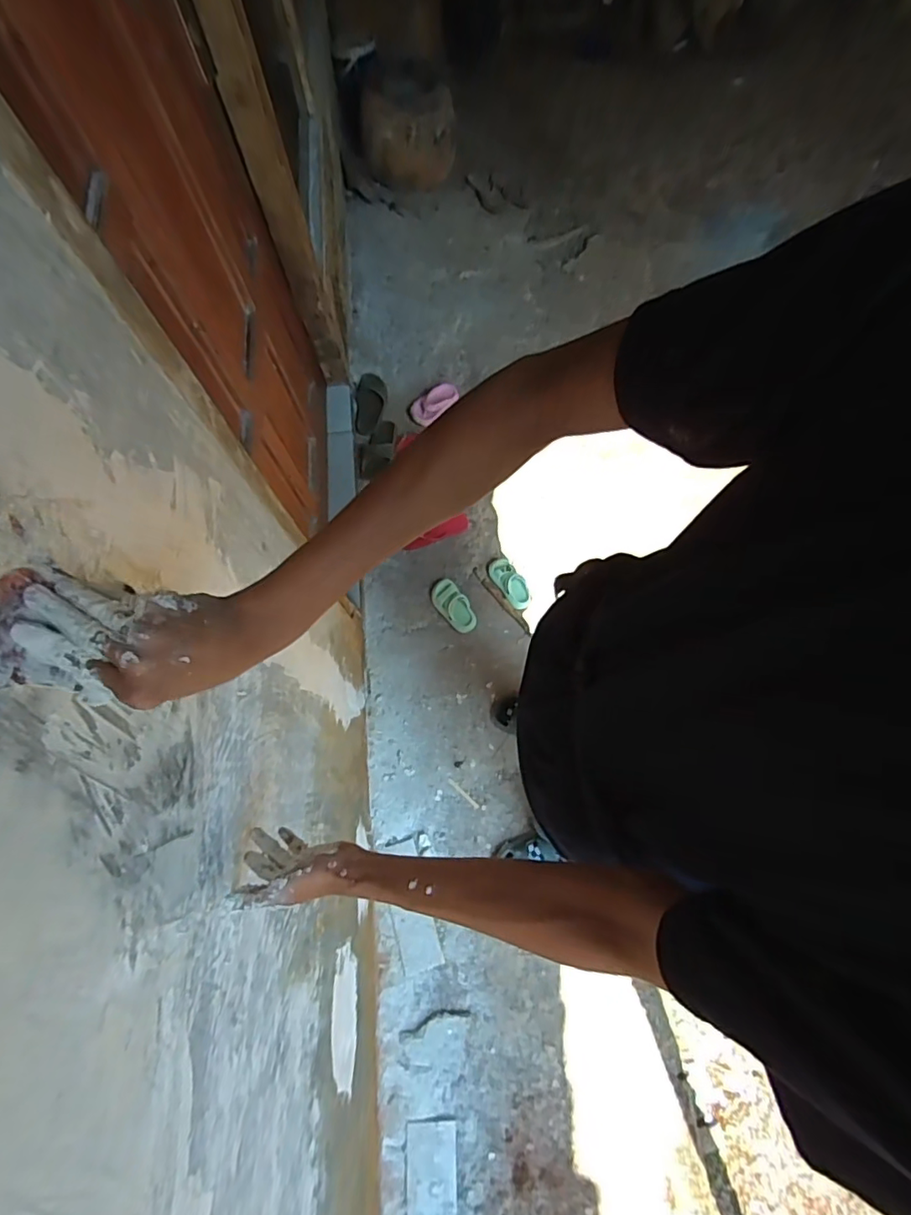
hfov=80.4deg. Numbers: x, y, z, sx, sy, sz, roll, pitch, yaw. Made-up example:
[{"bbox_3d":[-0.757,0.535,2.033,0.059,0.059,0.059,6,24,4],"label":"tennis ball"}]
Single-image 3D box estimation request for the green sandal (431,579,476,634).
[{"bbox_3d":[-0.005,-0.004,1.573,0.088,0.038,0.172,-39,76,-9],"label":"green sandal"}]

